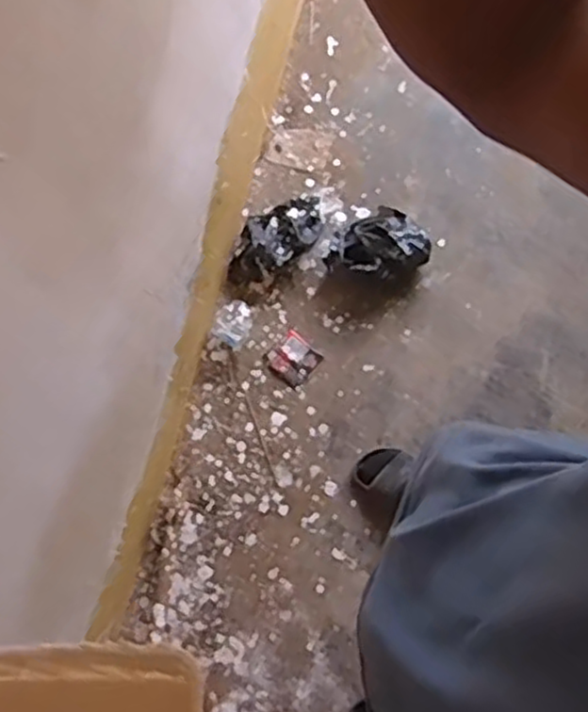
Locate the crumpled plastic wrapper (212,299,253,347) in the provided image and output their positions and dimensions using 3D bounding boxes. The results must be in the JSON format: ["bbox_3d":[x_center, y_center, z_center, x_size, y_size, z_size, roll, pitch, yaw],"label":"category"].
[{"bbox_3d":[-0.120,-0.068,1.474,0.074,0.034,0.091,34,81,8],"label":"crumpled plastic wrapper"}]

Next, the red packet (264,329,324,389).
[{"bbox_3d":[-0.002,0.006,1.476,0.091,0.004,0.088,42,82,9],"label":"red packet"}]

